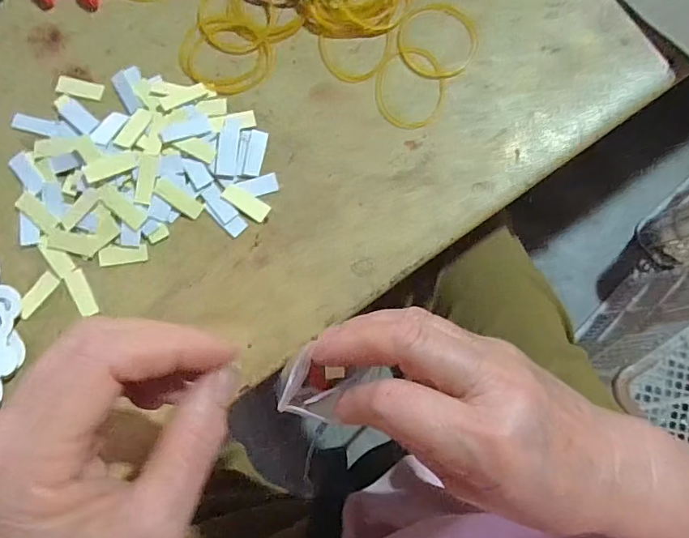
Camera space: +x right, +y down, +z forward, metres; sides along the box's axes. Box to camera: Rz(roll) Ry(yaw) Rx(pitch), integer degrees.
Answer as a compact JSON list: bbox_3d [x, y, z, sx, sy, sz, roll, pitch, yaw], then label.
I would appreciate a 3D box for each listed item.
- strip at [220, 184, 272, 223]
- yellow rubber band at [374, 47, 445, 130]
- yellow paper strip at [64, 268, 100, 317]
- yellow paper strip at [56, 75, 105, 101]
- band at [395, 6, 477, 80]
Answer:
[{"bbox_3d":[-0.058,-0.039,0.275,0.029,0.004,0.012,29,82,3],"label":"strip"},{"bbox_3d":[0.040,-0.111,0.288,0.042,0.004,0.052,-5,82,-2],"label":"yellow rubber band"},{"bbox_3d":[-0.150,0.014,0.268,0.011,0.004,0.028,-30,84,-5],"label":"yellow paper strip"},{"bbox_3d":[-0.161,-0.110,0.285,0.028,0.004,0.011,13,82,0],"label":"yellow paper strip"},{"bbox_3d":[0.058,-0.141,0.291,0.049,0.004,0.050,0,82,-1],"label":"band"}]

